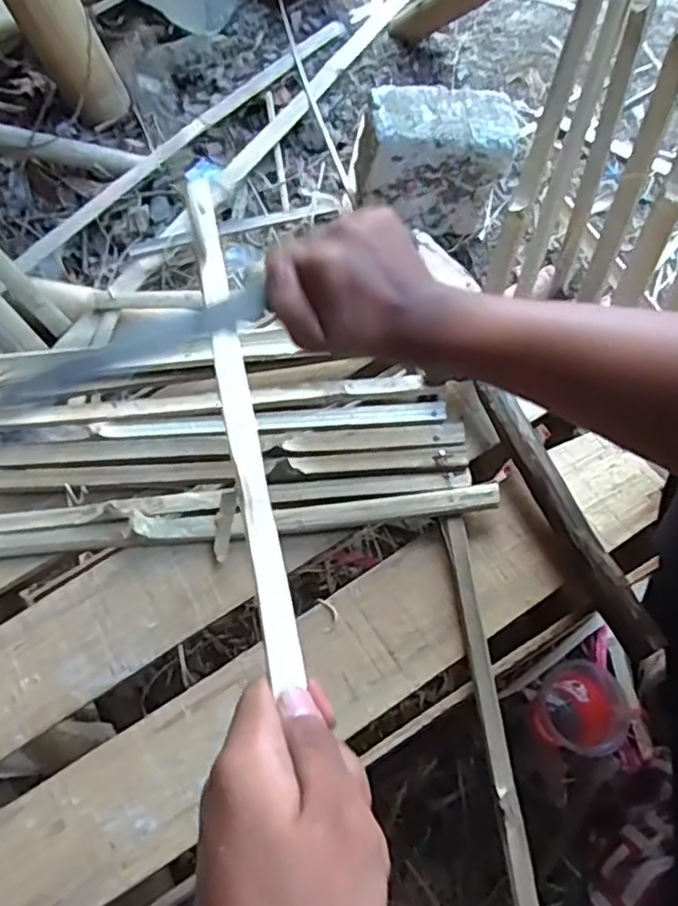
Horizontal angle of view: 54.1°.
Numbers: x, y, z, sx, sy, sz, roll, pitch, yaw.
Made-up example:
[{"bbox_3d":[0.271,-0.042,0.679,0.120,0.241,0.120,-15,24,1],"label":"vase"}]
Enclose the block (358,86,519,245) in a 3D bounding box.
[{"bbox_3d":[0.133,-0.398,0.944,0.207,0.213,0.091,-9,68,-1],"label":"block"}]

